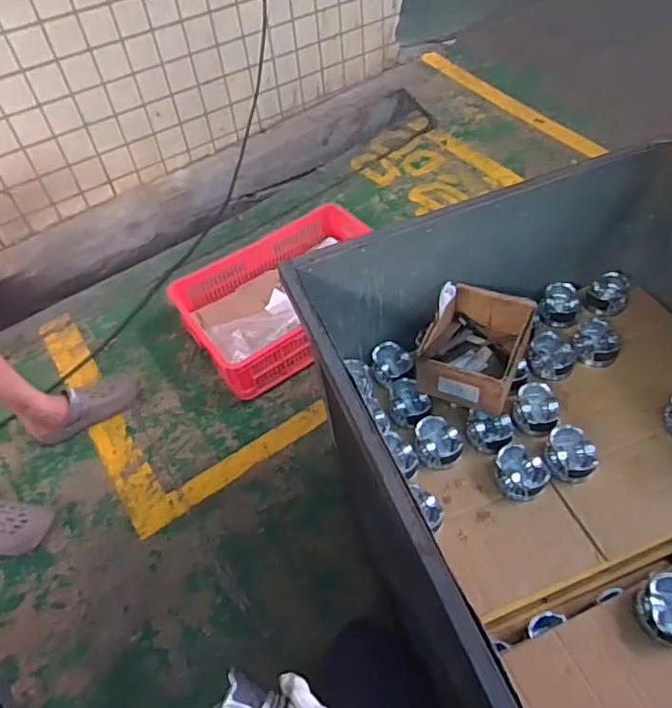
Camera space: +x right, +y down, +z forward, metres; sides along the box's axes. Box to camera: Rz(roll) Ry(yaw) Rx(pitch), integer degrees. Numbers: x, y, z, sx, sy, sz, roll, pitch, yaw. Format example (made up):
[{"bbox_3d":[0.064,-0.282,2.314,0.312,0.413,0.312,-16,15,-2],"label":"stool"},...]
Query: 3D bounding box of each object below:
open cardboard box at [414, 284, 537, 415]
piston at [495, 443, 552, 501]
[{"bbox_3d":[0.243,-0.009,0.993,0.155,0.101,0.195,18,53,20],"label":"open cardboard box"},{"bbox_3d":[0.296,0.192,0.909,0.087,0.062,0.070,31,59,28],"label":"piston"}]

